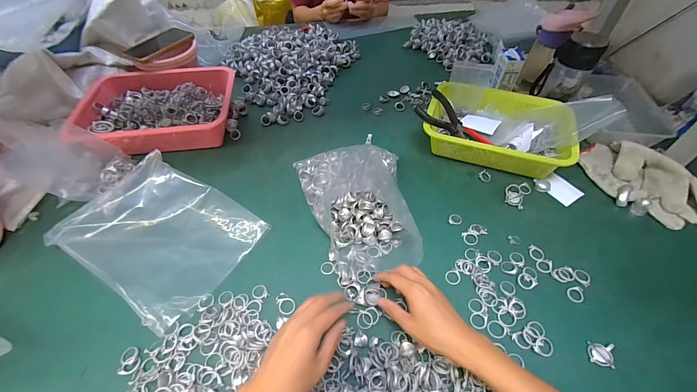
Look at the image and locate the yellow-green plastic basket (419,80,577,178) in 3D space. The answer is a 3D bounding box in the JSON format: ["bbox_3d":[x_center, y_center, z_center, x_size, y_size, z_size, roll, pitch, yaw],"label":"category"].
[{"bbox_3d":[0.293,-0.136,0.619,0.269,0.069,0.194,16,53,14],"label":"yellow-green plastic basket"}]

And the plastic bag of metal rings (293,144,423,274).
[{"bbox_3d":[0.013,0.009,0.529,0.186,0.049,0.268,-8,51,-5],"label":"plastic bag of metal rings"}]

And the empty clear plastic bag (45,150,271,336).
[{"bbox_3d":[-0.306,0.051,0.492,0.278,0.065,0.205,26,56,20],"label":"empty clear plastic bag"}]

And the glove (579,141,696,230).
[{"bbox_3d":[0.536,-0.028,0.551,0.130,0.043,0.218,-32,57,-22],"label":"glove"}]

